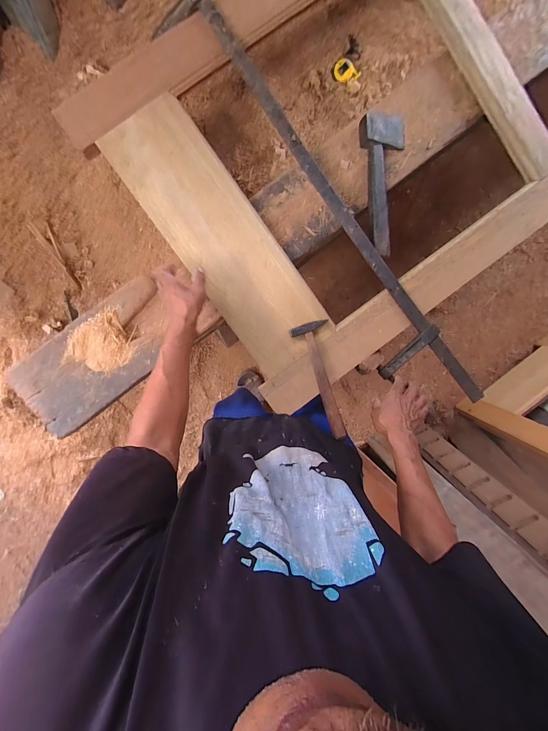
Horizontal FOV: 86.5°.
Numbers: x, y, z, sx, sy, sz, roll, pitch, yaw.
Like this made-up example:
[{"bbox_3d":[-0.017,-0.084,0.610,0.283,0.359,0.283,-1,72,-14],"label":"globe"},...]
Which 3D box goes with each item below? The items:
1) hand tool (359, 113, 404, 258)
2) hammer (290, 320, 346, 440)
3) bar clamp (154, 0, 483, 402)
[{"bbox_3d":[0.264,-0.424,0.686,0.111,0.050,0.319,-3,97,-5],"label":"hand tool"},{"bbox_3d":[0.123,0.030,0.667,0.076,0.045,0.266,-22,99,-2],"label":"hammer"},{"bbox_3d":[0.113,-0.317,0.651,0.152,0.040,1.059,-36,95,0],"label":"bar clamp"}]

